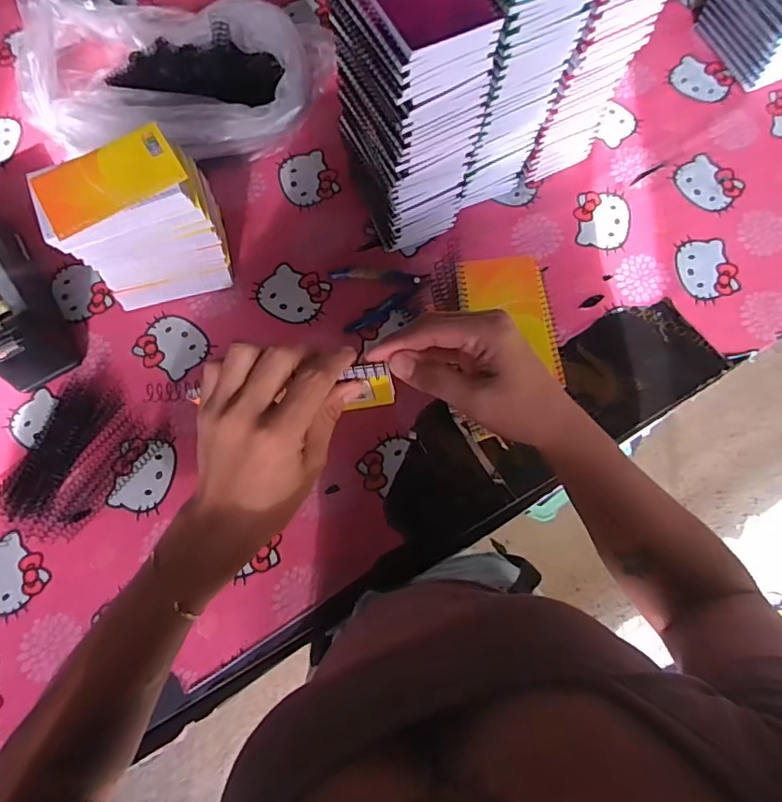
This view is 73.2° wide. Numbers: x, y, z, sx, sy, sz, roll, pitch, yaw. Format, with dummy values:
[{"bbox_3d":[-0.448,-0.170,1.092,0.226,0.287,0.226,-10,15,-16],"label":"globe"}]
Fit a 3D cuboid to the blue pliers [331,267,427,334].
[{"bbox_3d":[-0.012,-0.139,0.640,0.109,0.009,0.078,-17,75,-3],"label":"blue pliers"}]

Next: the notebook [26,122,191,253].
[{"bbox_3d":[-0.265,-0.201,0.495,0.135,0.015,0.088,-27,77,-6],"label":"notebook"}]

